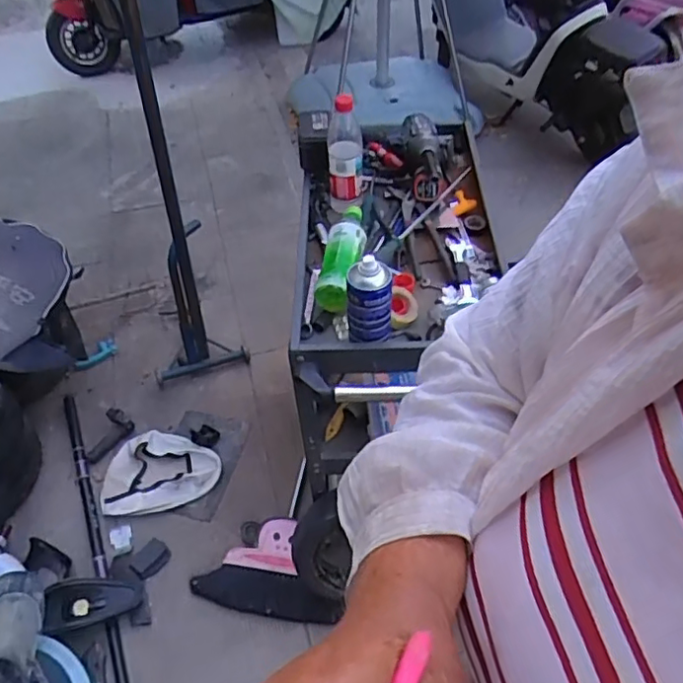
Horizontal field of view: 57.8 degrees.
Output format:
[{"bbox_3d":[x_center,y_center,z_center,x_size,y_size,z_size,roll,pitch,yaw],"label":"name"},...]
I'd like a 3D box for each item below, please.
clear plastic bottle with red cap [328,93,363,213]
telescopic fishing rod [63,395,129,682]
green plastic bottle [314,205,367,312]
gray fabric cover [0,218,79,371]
[{"bbox_3d":[0.009,-0.351,1.175,0.068,0.220,0.061,-1,48,2],"label":"clear plastic bottle with red cap"},{"bbox_3d":[-0.546,0.518,1.399,0.032,0.031,1.045,-20,50,-15],"label":"telescopic fishing rod"},{"bbox_3d":[0.005,-0.149,1.054,0.064,0.066,0.206,9,49,11],"label":"green plastic bottle"},{"bbox_3d":[-0.852,-0.129,1.616,0.295,0.216,0.426,-22,51,-20],"label":"gray fabric cover"}]

